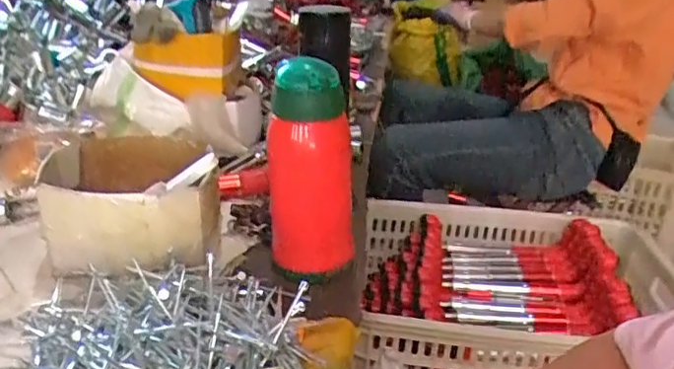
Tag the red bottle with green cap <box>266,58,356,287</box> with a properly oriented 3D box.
[{"bbox_3d":[-0.023,-0.008,0.551,0.082,0.202,0.071,3,25,-4],"label":"red bottle with green cap"}]

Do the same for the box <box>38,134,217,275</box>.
[{"bbox_3d":[-0.205,0.013,0.610,0.158,0.090,0.157,1,25,-8],"label":"box"}]

